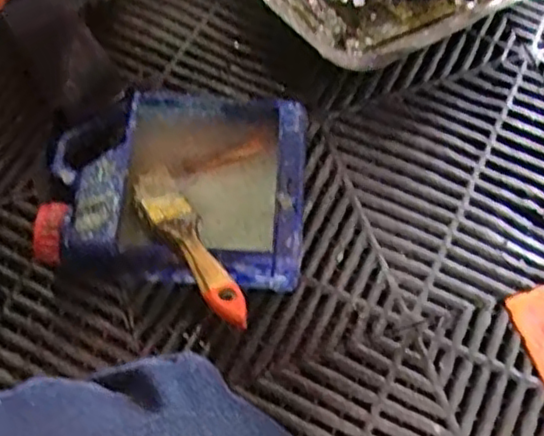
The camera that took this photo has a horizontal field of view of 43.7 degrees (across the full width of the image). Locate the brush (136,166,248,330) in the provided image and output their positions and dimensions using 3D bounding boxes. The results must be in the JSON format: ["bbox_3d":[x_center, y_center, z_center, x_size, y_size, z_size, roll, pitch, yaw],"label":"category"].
[{"bbox_3d":[-0.058,0.015,0.467,0.030,0.014,0.173,-26,44,-12],"label":"brush"}]

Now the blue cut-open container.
[{"bbox_3d":[-0.074,-0.022,0.527,0.189,0.081,0.152,0,64,0],"label":"blue cut-open container"}]

